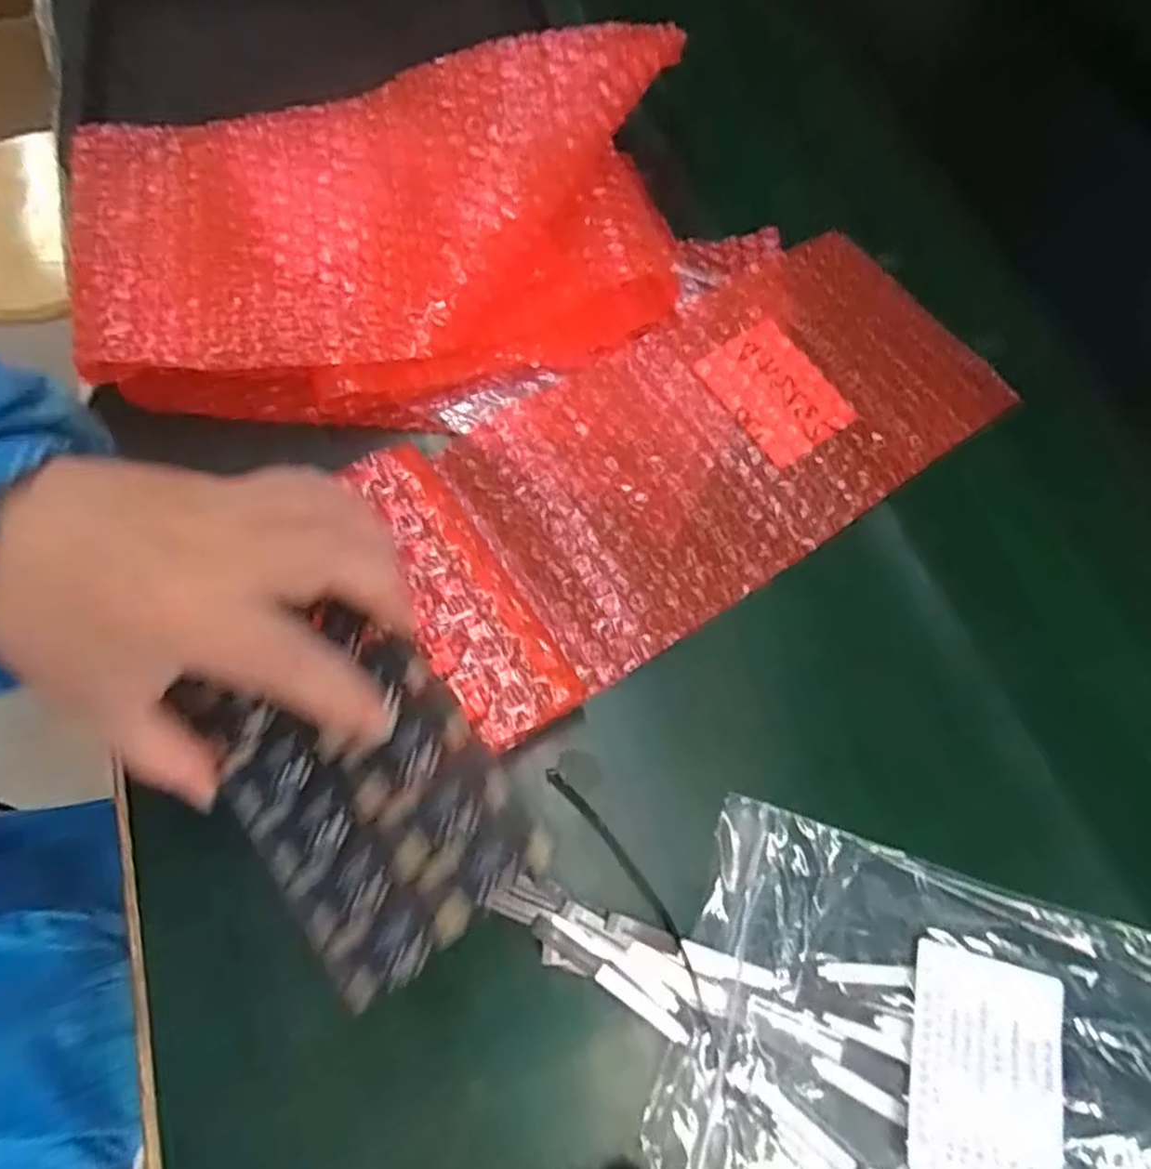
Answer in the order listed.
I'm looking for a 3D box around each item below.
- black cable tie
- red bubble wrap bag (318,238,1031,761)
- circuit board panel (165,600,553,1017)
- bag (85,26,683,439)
[{"bbox_3d":[0.023,0.115,0.275,0.013,0.008,0.113,-30,62,-11],"label":"black cable tie"},{"bbox_3d":[0.061,-0.066,0.357,0.318,0.023,0.139,-31,73,-17],"label":"red bubble wrap bag"},{"bbox_3d":[-0.068,0.064,0.235,0.077,0.009,0.108,-37,78,-2],"label":"circuit board panel"},{"bbox_3d":[-0.094,-0.176,0.354,0.291,0.073,0.158,-6,65,-4],"label":"bag"}]

